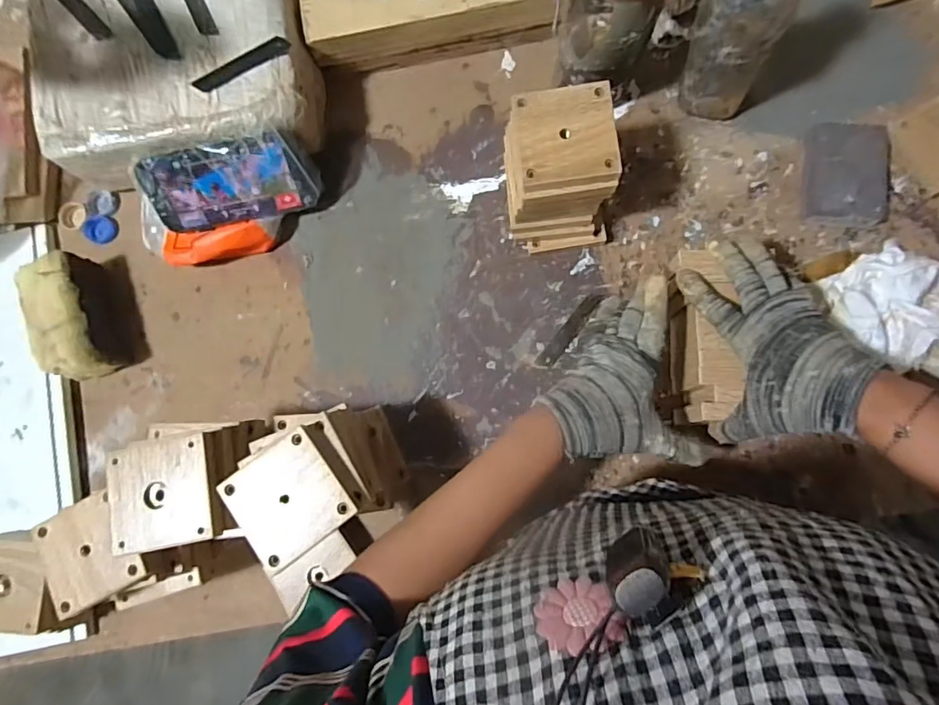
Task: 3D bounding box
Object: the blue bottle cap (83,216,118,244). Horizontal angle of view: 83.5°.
[{"bbox_3d":[-0.423,-0.141,0.605,0.035,0.010,0.031,25,88,5],"label":"blue bottle cap"}]

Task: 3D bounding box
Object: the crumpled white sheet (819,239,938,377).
[{"bbox_3d":[0.409,-0.037,0.497,0.123,0.087,0.125,-5,86,3],"label":"crumpled white sheet"}]

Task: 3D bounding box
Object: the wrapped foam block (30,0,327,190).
[{"bbox_3d":[-0.300,-0.295,0.558,0.267,0.096,0.201,-10,86,3],"label":"wrapped foam block"}]

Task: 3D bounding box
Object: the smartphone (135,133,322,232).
[{"bbox_3d":[-0.246,-0.171,0.544,0.167,0.084,0.014,-12,46,2],"label":"smartphone"}]

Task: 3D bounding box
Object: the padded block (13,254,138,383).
[{"bbox_3d":[-0.418,-0.038,0.561,0.061,0.064,0.125,-19,85,2],"label":"padded block"}]

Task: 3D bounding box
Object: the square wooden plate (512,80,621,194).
[{"bbox_3d":[0.081,-0.183,0.444,0.081,0.013,0.085,-6,86,3],"label":"square wooden plate"}]

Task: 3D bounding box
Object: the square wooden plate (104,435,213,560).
[{"bbox_3d":[-0.242,0.111,0.411,0.079,0.013,0.080,-11,86,3],"label":"square wooden plate"}]

